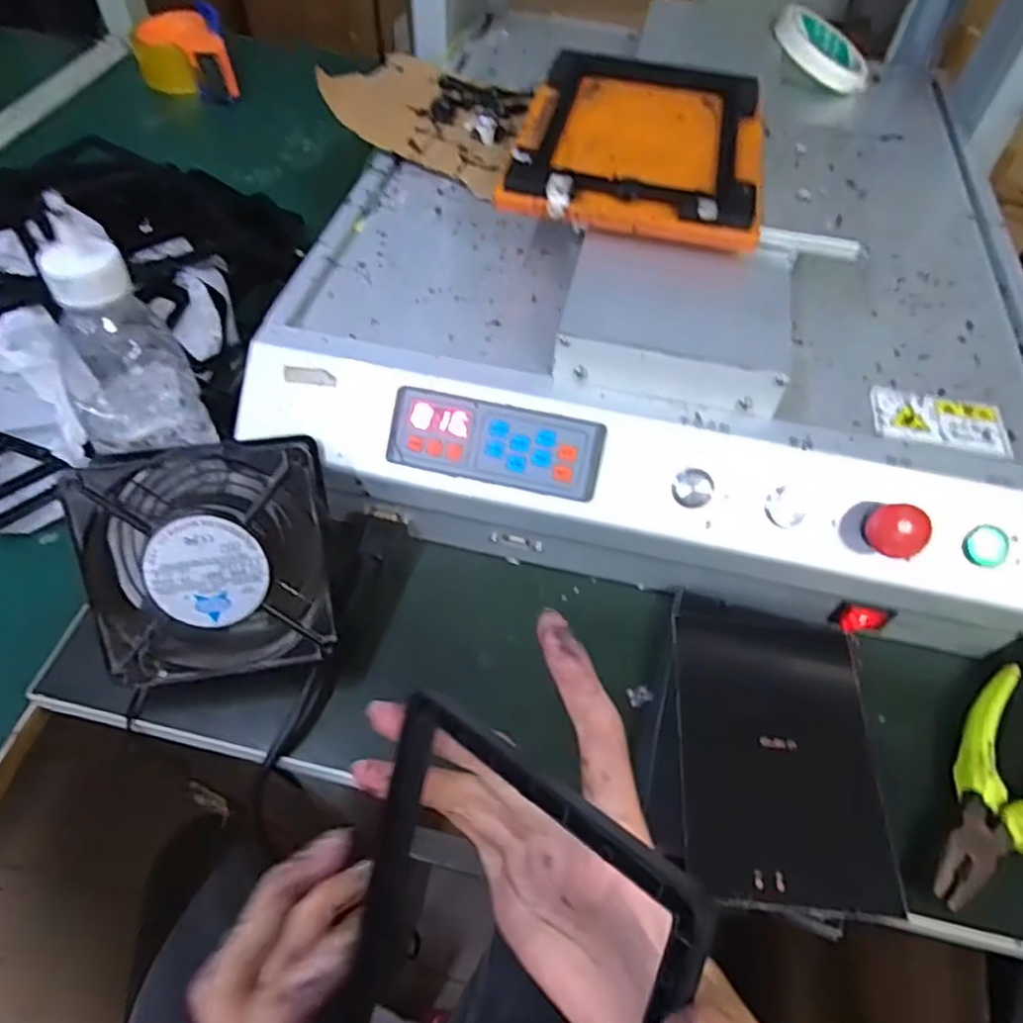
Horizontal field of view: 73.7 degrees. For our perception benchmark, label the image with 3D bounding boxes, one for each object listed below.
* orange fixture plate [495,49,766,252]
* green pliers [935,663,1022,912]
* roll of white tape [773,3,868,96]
[{"bbox_3d":[0.087,-0.247,0.443,0.148,0.018,0.208,12,54,6],"label":"orange fixture plate"},{"bbox_3d":[0.254,0.147,0.357,0.137,0.021,0.055,-38,64,-26],"label":"green pliers"},{"bbox_3d":[0.273,-0.406,0.602,0.090,0.014,0.095,28,56,-8],"label":"roll of white tape"}]

